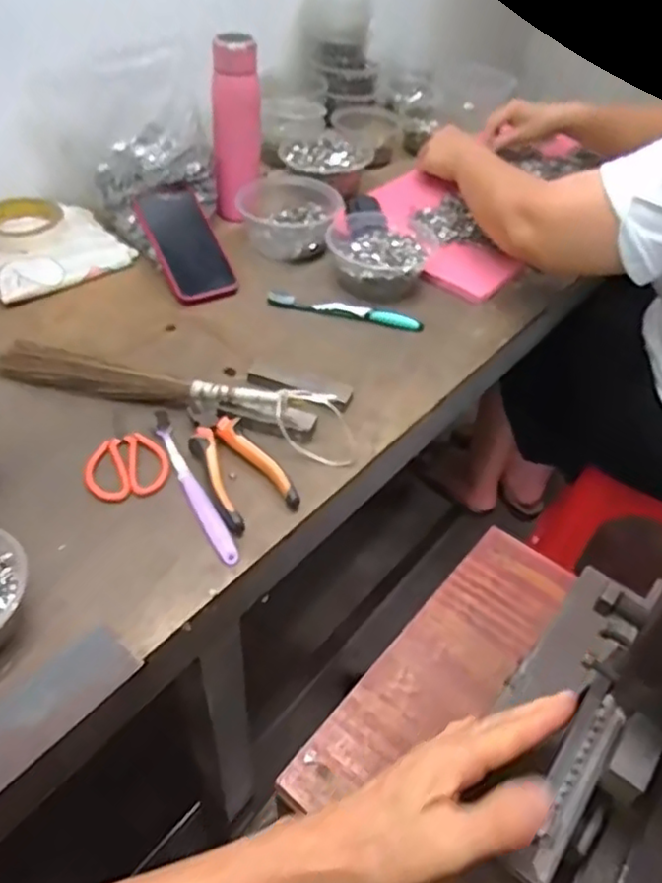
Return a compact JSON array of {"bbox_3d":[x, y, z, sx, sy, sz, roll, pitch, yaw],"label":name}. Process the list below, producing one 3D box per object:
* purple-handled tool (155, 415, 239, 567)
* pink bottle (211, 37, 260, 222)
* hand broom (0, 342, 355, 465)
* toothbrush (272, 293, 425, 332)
[{"bbox_3d":[-0.123,0.036,0.585,0.017,0.012,0.178,-20,50,-22],"label":"purple-handled tool"},{"bbox_3d":[-0.120,-0.388,0.843,0.062,0.201,0.078,-3,46,-7],"label":"pink bottle"},{"bbox_3d":[-0.154,-0.050,0.646,0.362,0.032,0.047,13,46,9],"label":"hand broom"},{"bbox_3d":[0.017,-0.156,0.784,0.183,0.010,0.018,11,46,7],"label":"toothbrush"}]

